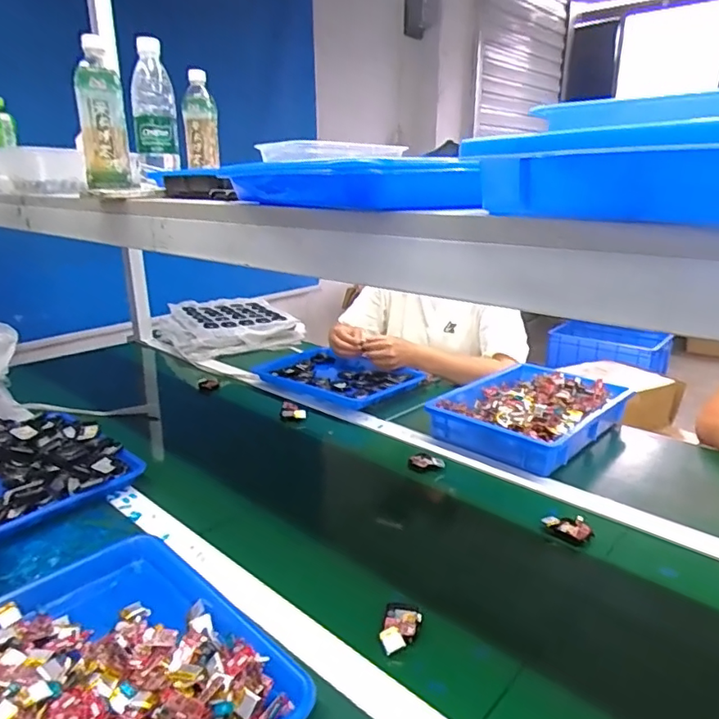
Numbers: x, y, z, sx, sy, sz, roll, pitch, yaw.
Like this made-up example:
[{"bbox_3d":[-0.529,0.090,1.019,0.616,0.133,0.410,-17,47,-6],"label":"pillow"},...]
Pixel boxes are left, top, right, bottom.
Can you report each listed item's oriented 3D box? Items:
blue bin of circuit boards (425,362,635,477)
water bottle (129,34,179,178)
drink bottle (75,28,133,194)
[{"bbox_3d":[0.314,0.094,1.018,0.265,0.063,0.337,12,20,39],"label":"blue bin of circuit boards"},{"bbox_3d":[-0.316,-0.385,0.841,0.058,0.186,0.058,-3,15,-10],"label":"water bottle"},{"bbox_3d":[-0.375,-0.359,0.809,0.060,0.210,0.076,-6,16,-19],"label":"drink bottle"}]

